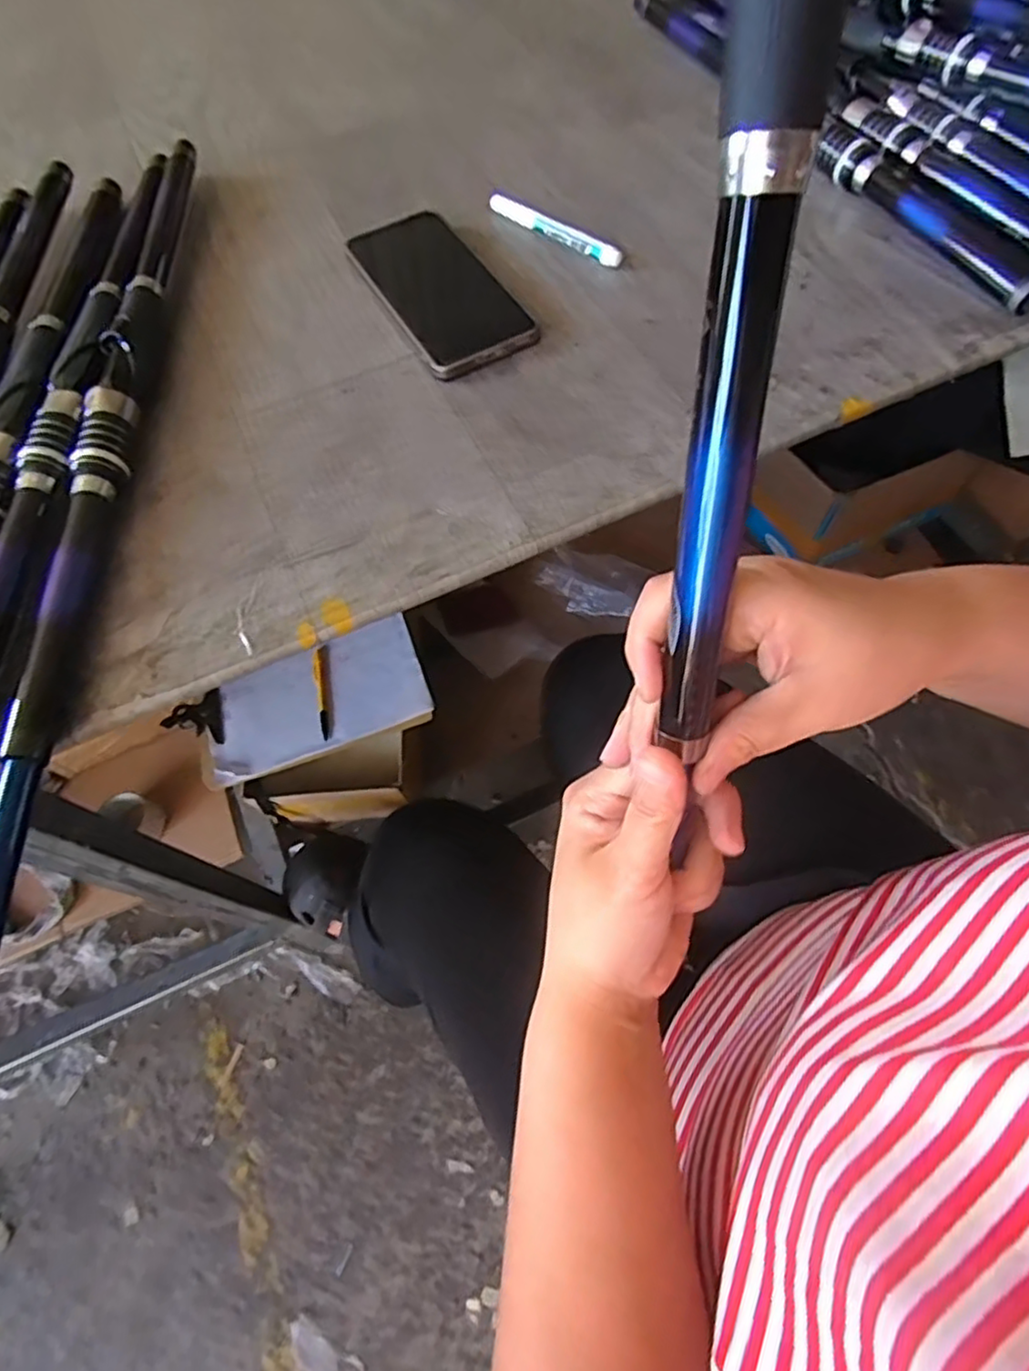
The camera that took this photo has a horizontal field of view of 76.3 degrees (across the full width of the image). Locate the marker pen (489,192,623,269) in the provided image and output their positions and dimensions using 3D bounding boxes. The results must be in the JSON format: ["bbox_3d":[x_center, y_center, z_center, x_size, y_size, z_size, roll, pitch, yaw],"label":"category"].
[{"bbox_3d":[0.027,-0.329,0.471,0.010,0.014,0.124,-42,68,-17],"label":"marker pen"}]

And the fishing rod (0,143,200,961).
[{"bbox_3d":[-0.242,-0.134,0.381,0.032,0.027,0.625,-5,62,0],"label":"fishing rod"}]

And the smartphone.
[{"bbox_3d":[-0.054,-0.273,0.449,0.077,0.013,0.168,-27,65,-11],"label":"smartphone"}]

